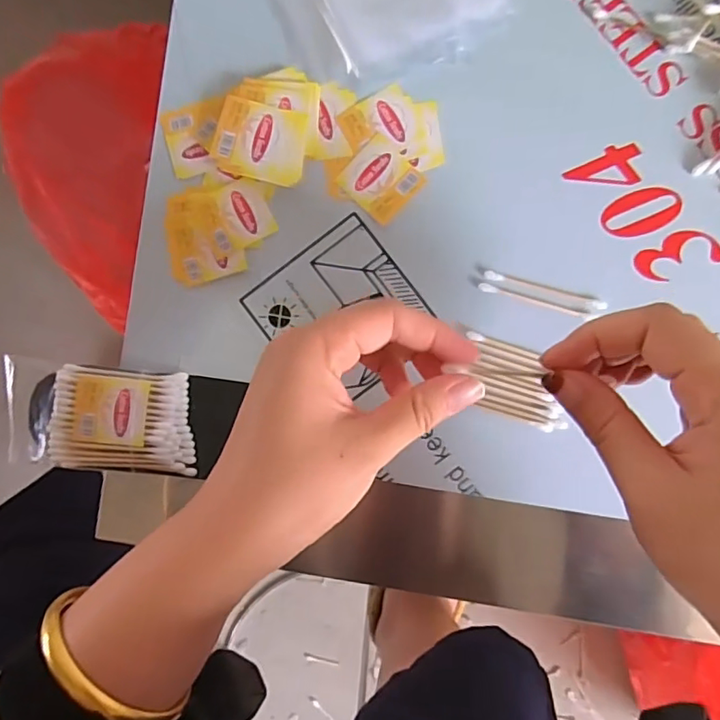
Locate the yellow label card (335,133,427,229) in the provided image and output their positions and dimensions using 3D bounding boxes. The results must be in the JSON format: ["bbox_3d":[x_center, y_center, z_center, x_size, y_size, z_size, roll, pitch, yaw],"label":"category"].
[{"bbox_3d":[0.013,-0.110,0.332,0.042,0.004,0.041,42,93,4],"label":"yellow label card"}]

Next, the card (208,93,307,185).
[{"bbox_3d":[-0.061,-0.132,0.330,0.057,0.004,0.044,16,93,4],"label":"card"}]

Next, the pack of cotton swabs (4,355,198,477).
[{"bbox_3d":[-0.155,0.035,0.332,0.112,0.020,0.061,6,90,5],"label":"pack of cotton swabs"}]

